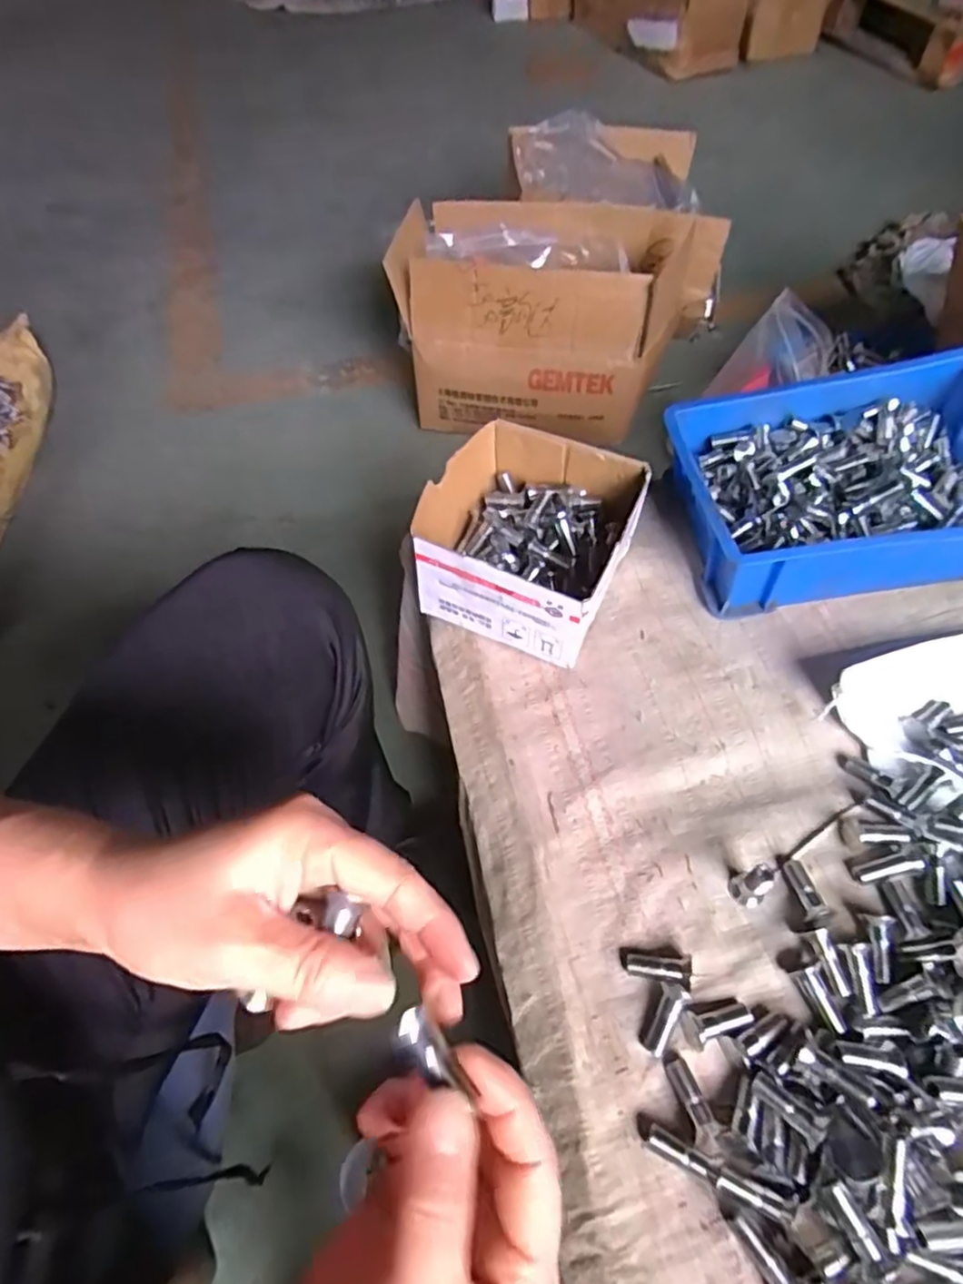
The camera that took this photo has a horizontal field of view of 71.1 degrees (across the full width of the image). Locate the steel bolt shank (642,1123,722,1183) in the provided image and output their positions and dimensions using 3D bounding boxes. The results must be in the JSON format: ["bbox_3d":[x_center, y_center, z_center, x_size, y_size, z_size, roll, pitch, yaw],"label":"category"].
[{"bbox_3d":[0.096,0.248,0.326,0.036,0.010,0.010,22,59,17],"label":"steel bolt shank"}]

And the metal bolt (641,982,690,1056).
[{"bbox_3d":[0.097,0.201,0.359,0.015,0.012,0.036,27,60,19],"label":"metal bolt"}]

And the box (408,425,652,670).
[{"bbox_3d":[0.036,-0.075,0.513,0.143,0.089,0.148,22,59,17],"label":"box"}]

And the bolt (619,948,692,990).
[{"bbox_3d":[0.096,0.179,0.372,0.037,0.010,0.015,12,57,10],"label":"bolt"}]

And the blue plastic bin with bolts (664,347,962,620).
[{"bbox_3d":[0.287,-0.116,0.525,0.248,0.100,0.167,-4,55,0],"label":"blue plastic bin with bolts"}]

